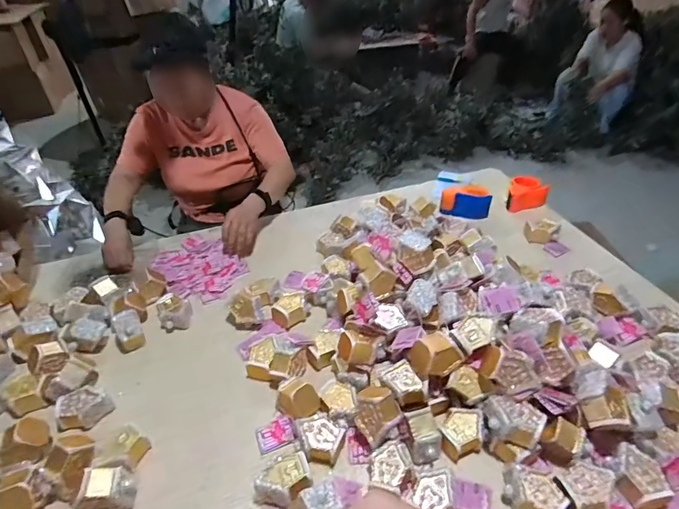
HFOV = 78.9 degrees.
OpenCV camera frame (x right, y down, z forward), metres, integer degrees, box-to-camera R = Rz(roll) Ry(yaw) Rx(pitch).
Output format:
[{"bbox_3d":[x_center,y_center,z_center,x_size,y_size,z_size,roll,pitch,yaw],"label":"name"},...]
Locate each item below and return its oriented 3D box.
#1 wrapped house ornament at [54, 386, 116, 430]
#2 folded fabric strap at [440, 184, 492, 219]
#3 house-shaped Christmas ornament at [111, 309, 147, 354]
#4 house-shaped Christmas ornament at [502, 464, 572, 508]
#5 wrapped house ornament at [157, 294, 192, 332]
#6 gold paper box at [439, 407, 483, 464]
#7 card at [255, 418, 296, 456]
[{"bbox_3d":[-0.466,0.276,0.747,0.070,0.038,0.084,29,49,31],"label":"wrapped house ornament"},{"bbox_3d":[0.377,-0.167,1.228,0.138,0.071,0.136,10,42,13],"label":"folded fabric strap"},{"bbox_3d":[-0.448,0.158,0.870,0.064,0.082,0.063,-23,45,-23],"label":"house-shaped Christmas ornament"},{"bbox_3d":[0.287,0.357,0.618,0.067,0.044,0.088,-30,48,-29],"label":"house-shaped Christmas ornament"},{"bbox_3d":[-0.370,0.127,0.922,0.071,0.045,0.080,-17,43,-17],"label":"wrapped house ornament"},{"bbox_3d":[0.201,0.298,0.685,0.067,0.042,0.074,7,41,10],"label":"gold paper box"},{"bbox_3d":[-0.111,0.315,0.721,0.066,0.009,0.048,-21,42,-11],"label":"card"}]

